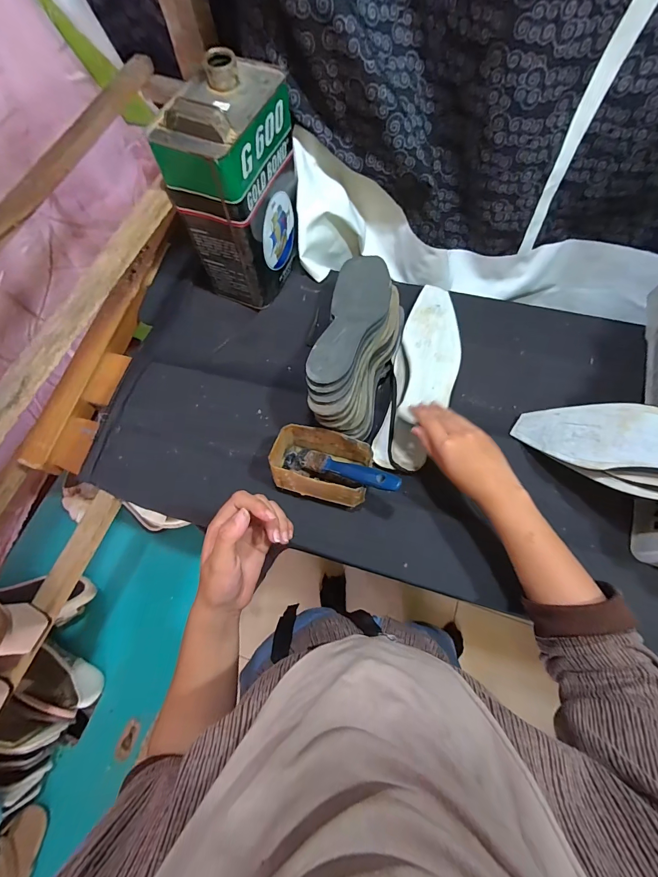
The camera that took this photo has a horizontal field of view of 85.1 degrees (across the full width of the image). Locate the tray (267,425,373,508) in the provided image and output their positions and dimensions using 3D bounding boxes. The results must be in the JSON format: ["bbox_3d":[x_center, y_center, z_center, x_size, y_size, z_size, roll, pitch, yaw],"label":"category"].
[{"bbox_3d":[-0.007,0.038,0.473,0.129,0.067,0.084,14,70,7],"label":"tray"}]

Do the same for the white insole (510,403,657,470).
[{"bbox_3d":[0.344,0.005,0.394,0.011,0.285,0.083,34,85,-30],"label":"white insole"}]

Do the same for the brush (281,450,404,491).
[{"bbox_3d":[0.010,0.038,0.453,0.180,0.014,0.030,10,66,41],"label":"brush"}]

